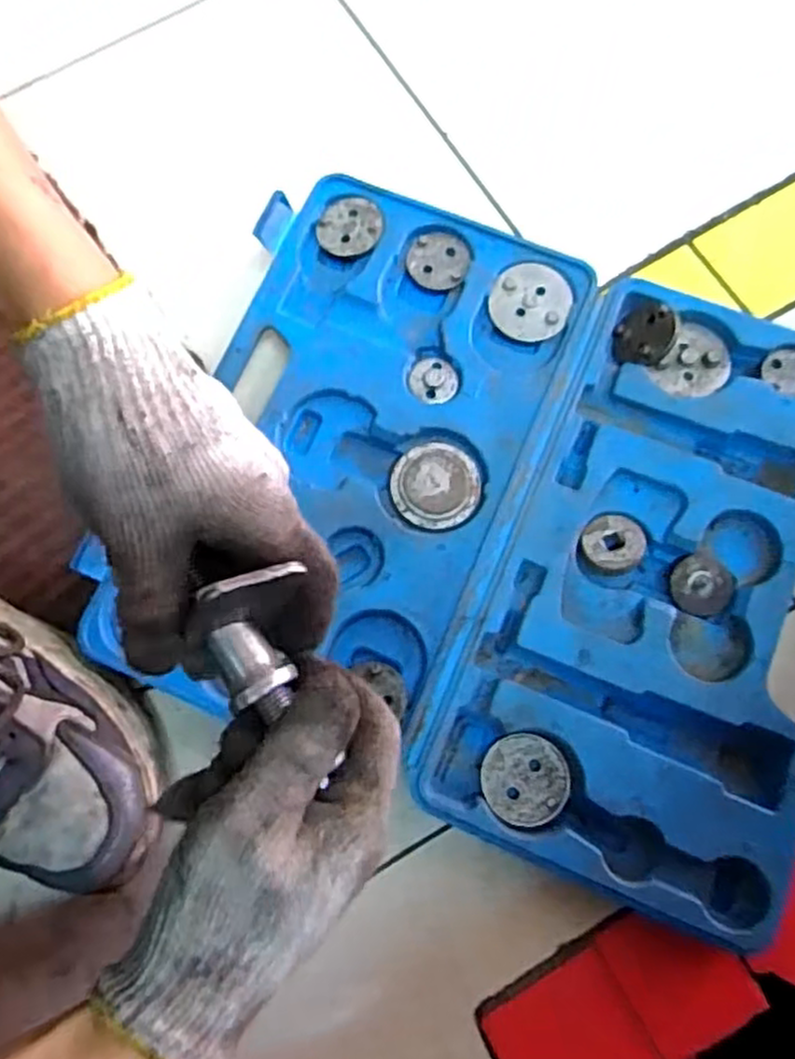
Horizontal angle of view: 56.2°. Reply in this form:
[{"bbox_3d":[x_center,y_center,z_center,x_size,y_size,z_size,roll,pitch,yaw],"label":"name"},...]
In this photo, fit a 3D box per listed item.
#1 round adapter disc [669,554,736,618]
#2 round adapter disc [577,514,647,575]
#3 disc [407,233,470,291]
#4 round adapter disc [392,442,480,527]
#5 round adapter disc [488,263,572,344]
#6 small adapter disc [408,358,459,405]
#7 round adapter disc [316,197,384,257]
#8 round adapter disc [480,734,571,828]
[{"bbox_3d":[0.174,0.032,0.421,0.035,0.007,0.034,-1,76,3],"label":"round adapter disc"},{"bbox_3d":[0.123,0.009,0.431,0.034,0.014,0.039,37,80,11],"label":"round adapter disc"},{"bbox_3d":[0.026,-0.175,0.488,0.040,0.009,0.038,-1,76,3],"label":"disc"},{"bbox_3d":[0.022,-0.027,0.437,0.051,0.004,0.051,-1,76,3],"label":"round adapter disc"},{"bbox_3d":[0.085,-0.145,0.473,0.050,0.005,0.050,-1,76,3],"label":"round adapter disc"},{"bbox_3d":[0.023,-0.092,0.465,0.030,0.004,0.030,-1,76,3],"label":"small adapter disc"},{"bbox_3d":[-0.031,-0.199,0.490,0.042,0.007,0.039,-1,76,3],"label":"round adapter disc"},{"bbox_3d":[0.069,0.136,0.405,0.046,0.004,0.046,-1,76,3],"label":"round adapter disc"}]

